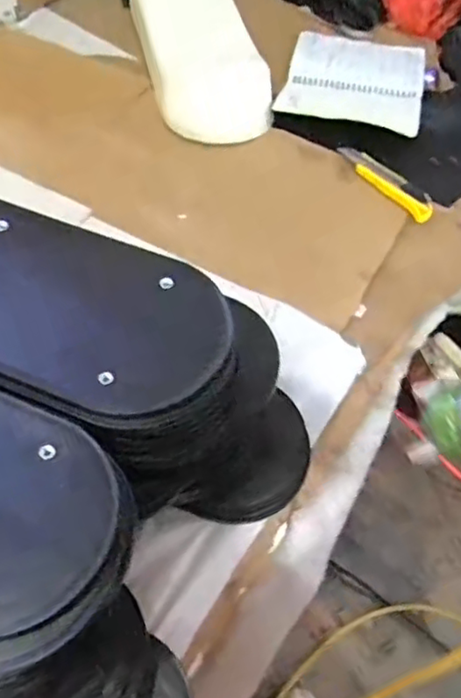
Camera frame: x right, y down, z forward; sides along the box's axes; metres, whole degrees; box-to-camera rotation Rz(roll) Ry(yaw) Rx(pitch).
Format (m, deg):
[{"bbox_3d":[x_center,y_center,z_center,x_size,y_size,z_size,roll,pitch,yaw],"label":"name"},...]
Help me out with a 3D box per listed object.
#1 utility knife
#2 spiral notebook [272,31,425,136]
[{"bbox_3d":[0.209,-0.225,0.868,0.034,0.019,0.158,-32,62,-26],"label":"utility knife"},{"bbox_3d":[0.189,-0.407,0.987,0.203,0.028,0.246,13,53,5],"label":"spiral notebook"}]

